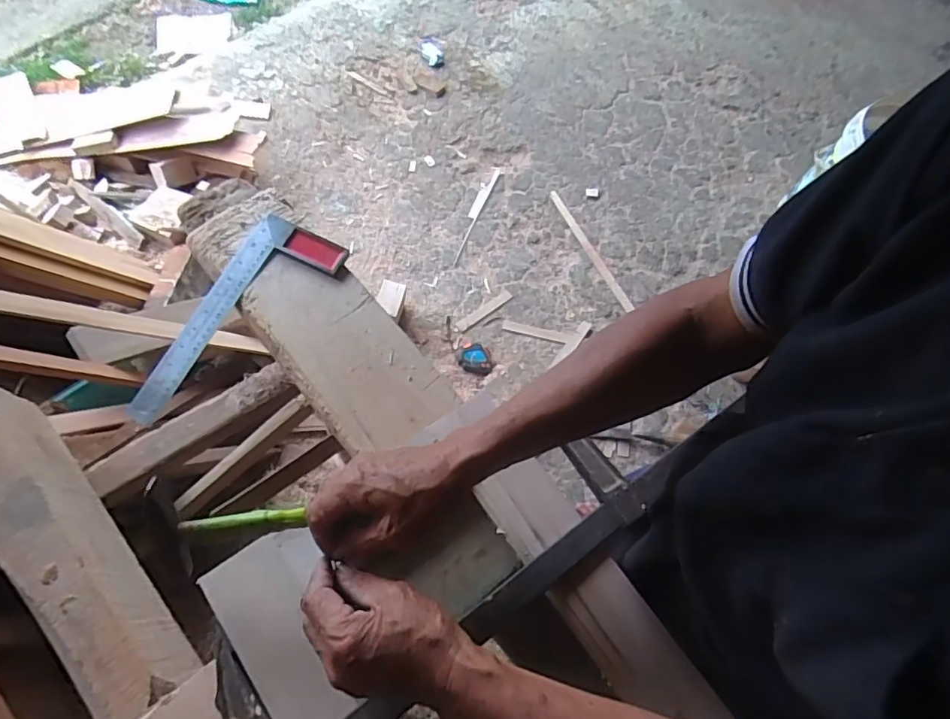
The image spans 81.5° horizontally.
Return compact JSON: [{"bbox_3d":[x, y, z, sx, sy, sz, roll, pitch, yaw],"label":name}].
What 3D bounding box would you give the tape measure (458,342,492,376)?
[{"bbox_3d":[0.005,-0.004,1.436,0.093,0.030,0.089,12,66,2],"label":"tape measure"}]

